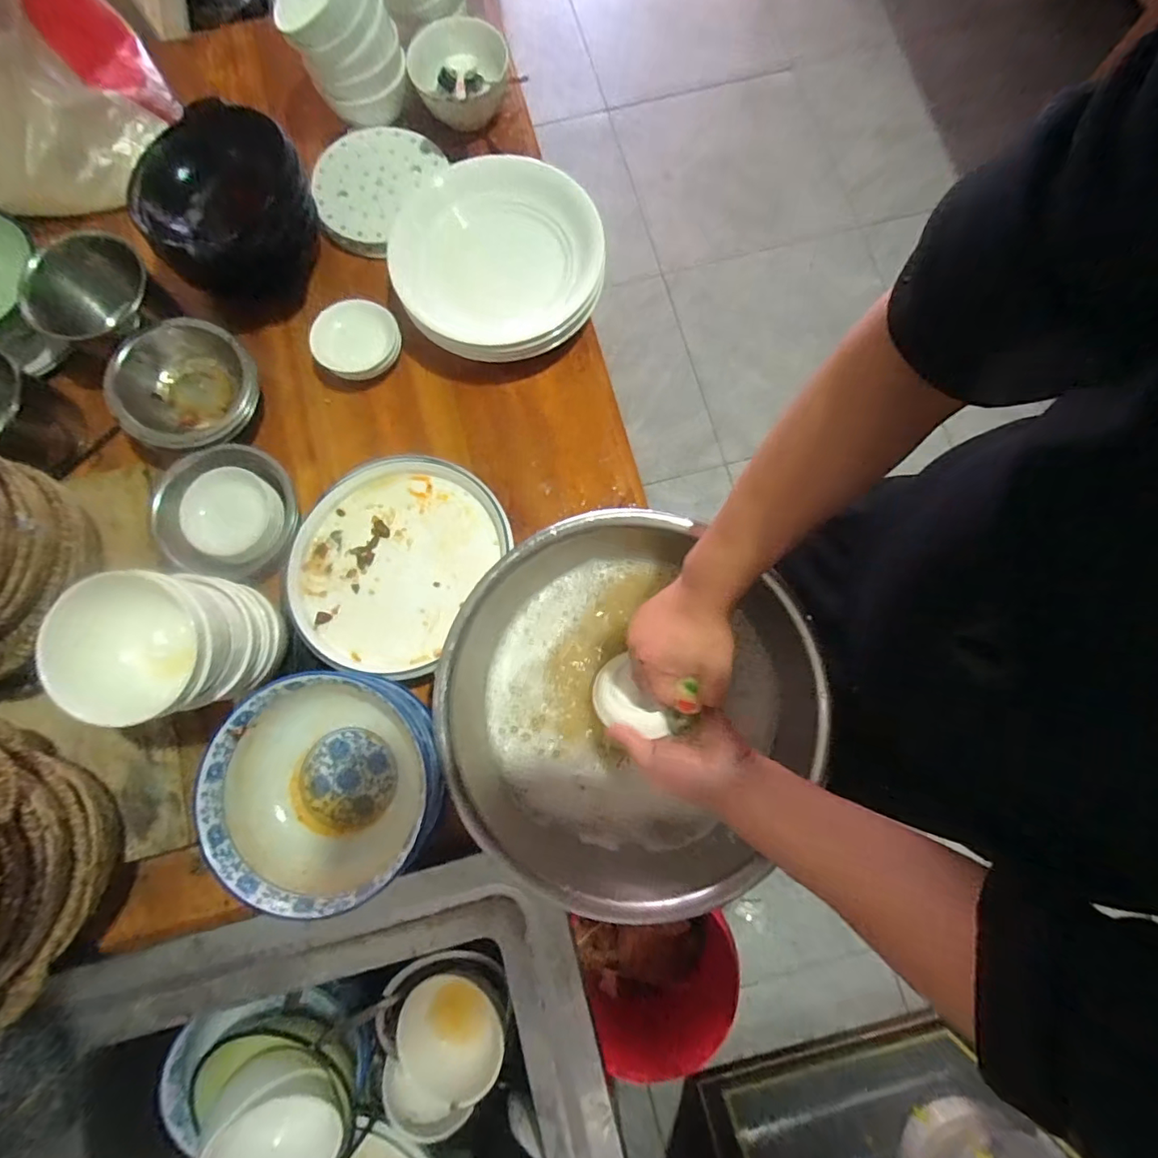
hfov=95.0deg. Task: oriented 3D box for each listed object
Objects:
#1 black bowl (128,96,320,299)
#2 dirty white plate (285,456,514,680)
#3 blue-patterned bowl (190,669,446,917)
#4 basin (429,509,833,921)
[{"bbox_3d":[-0.410,-0.432,0.636,0.178,0.121,0.204,-18,80,-3],"label":"black bowl"},{"bbox_3d":[-0.206,-0.026,0.585,0.227,0.032,0.249,29,80,5],"label":"dirty white plate"},{"bbox_3d":[-0.227,0.190,0.496,0.191,0.091,0.195,0,79,0],"label":"blue-patterned bowl"},{"bbox_3d":[0.053,0.120,0.529,0.358,0.093,0.351,0,79,0],"label":"basin"}]

